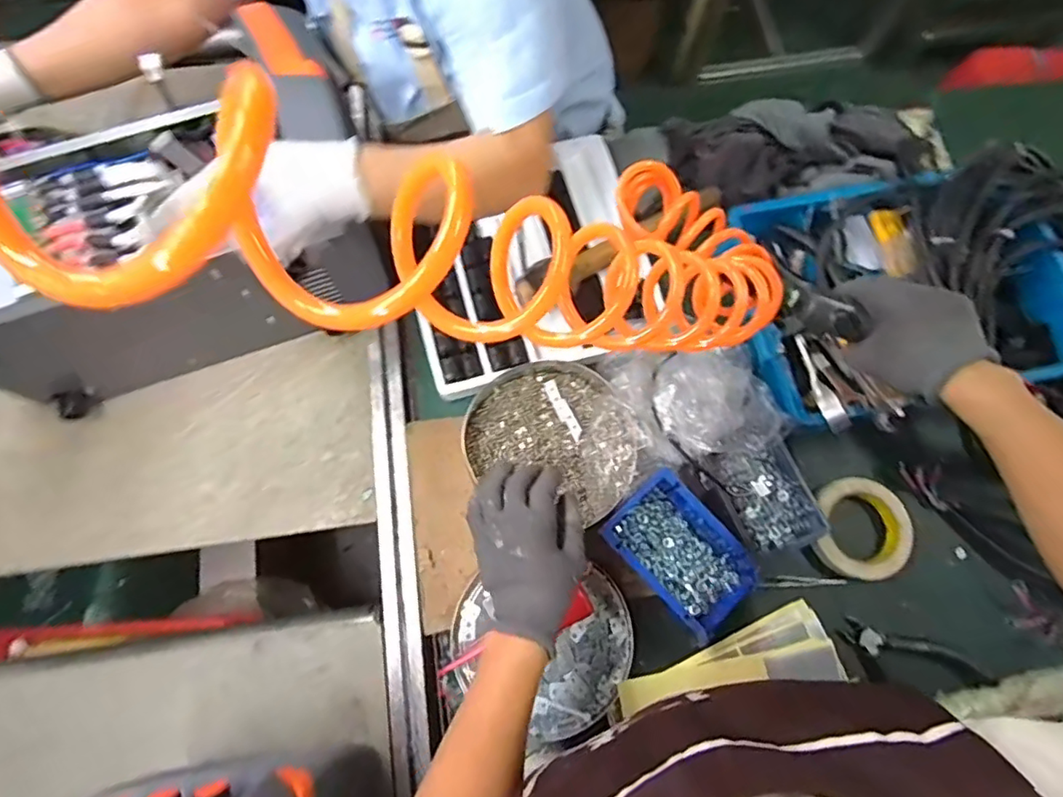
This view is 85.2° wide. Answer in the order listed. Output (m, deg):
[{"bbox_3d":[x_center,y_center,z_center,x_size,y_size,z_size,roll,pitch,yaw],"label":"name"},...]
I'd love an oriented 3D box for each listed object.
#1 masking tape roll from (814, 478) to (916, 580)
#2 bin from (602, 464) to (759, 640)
[{"bbox_3d":[0.379,0.146,0.656,0.101,0.024,0.113,6,74,0],"label":"masking tape roll"},{"bbox_3d":[0.160,0.164,0.616,0.107,0.071,0.156,-42,79,-12],"label":"bin"}]

